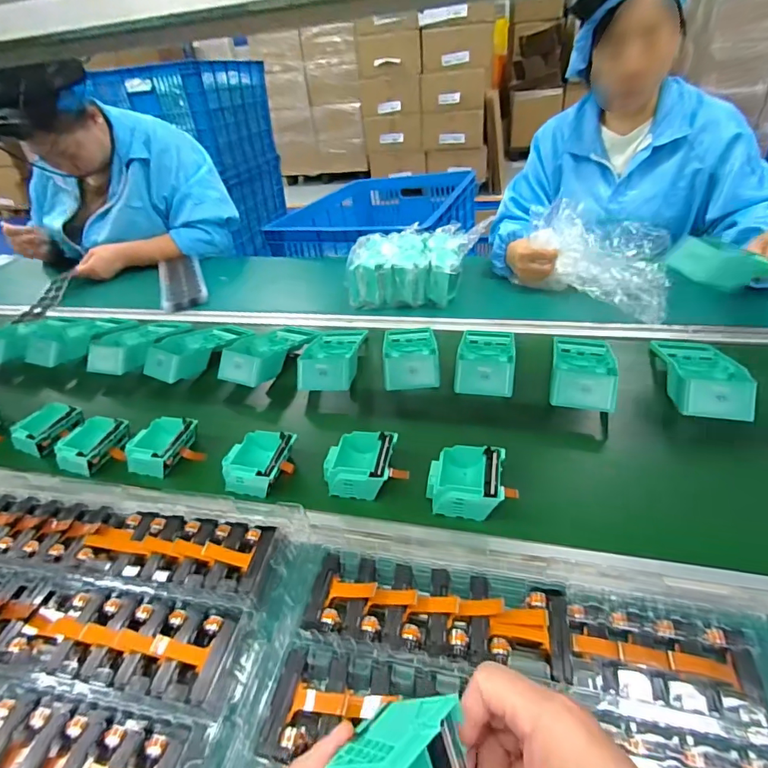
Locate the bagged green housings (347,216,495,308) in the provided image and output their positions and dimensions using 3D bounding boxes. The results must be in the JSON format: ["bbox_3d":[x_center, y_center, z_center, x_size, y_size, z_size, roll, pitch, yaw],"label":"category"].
[{"bbox_3d":[0.061,-0.242,0.913,0.230,0.086,0.196,4,38,14],"label":"bagged green housings"}]

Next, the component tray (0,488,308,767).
[{"bbox_3d":[-0.293,0.208,0.393,0.395,0.027,0.252,2,38,13],"label":"component tray"}]

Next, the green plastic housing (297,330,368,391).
[{"bbox_3d":[-0.079,-0.044,0.731,0.089,0.042,0.176,-3,24,5],"label":"green plastic housing"}]

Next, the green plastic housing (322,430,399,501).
[{"bbox_3d":[-0.029,0.098,0.529,0.082,0.041,0.082,2,38,12],"label":"green plastic housing"}]

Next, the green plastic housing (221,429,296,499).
[{"bbox_3d":[-0.150,0.093,0.546,0.074,0.034,0.081,3,38,14],"label":"green plastic housing"}]

